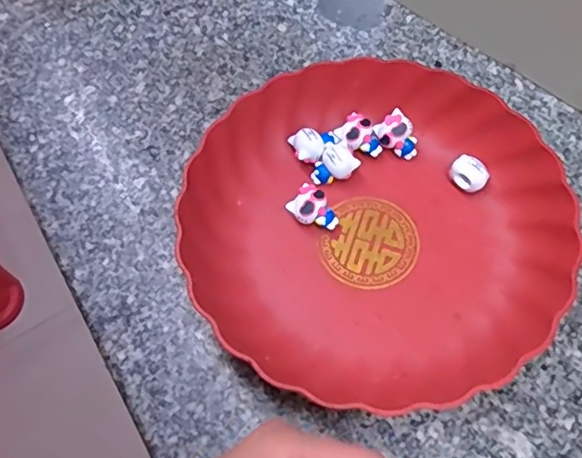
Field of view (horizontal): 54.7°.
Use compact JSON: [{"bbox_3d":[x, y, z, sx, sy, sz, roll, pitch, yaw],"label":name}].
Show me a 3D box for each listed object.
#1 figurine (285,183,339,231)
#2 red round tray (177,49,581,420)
[{"bbox_3d":[0.017,-0.012,0.392,0.033,0.022,0.022,35,69,19],"label":"figurine"},{"bbox_3d":[0.054,-0.007,0.376,0.233,0.051,0.234,-1,62,2],"label":"red round tray"}]

